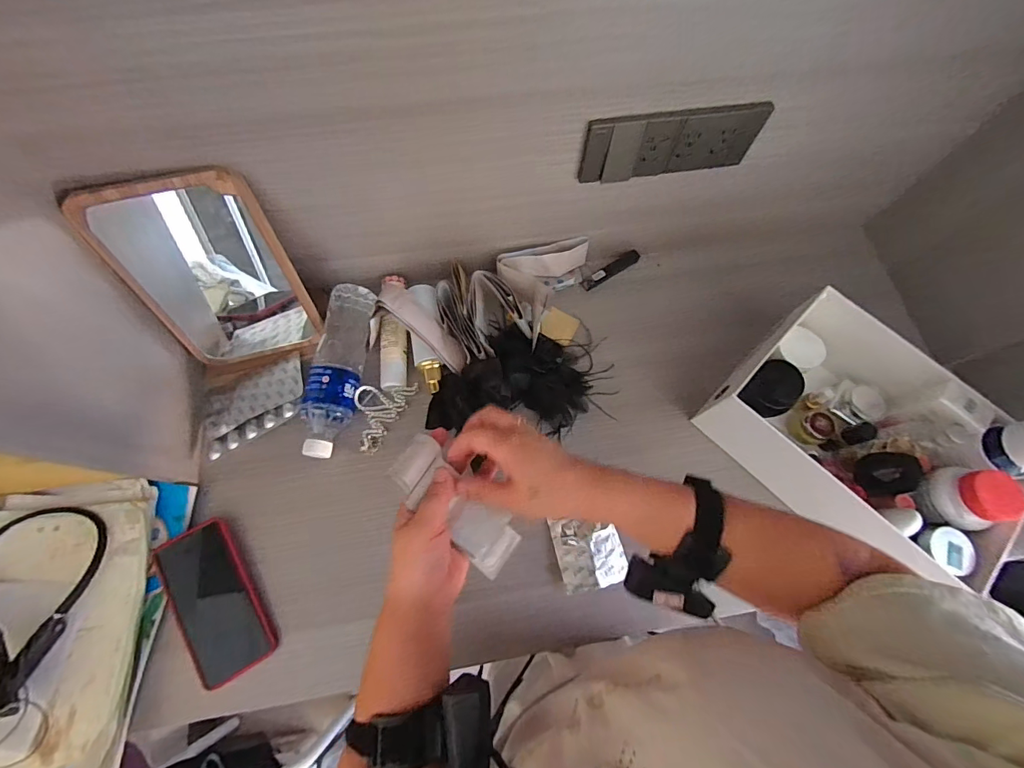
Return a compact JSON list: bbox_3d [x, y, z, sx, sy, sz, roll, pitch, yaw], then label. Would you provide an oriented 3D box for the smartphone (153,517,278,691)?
[{"bbox_3d":[-0.330,0.237,0.482,0.083,0.017,0.167,-30,74,-12],"label":"smartphone"}]

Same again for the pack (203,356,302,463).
[{"bbox_3d":[-0.327,0.024,0.550,0.132,0.011,0.100,-24,61,3],"label":"pack"}]

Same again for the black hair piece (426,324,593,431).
[{"bbox_3d":[0.005,-0.003,0.570,0.197,0.057,0.165,14,70,3],"label":"black hair piece"}]

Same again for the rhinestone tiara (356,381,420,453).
[{"bbox_3d":[-0.170,0.033,0.557,0.057,0.038,0.107,30,72,9],"label":"rhinestone tiara"}]

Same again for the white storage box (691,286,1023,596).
[{"bbox_3d":[0.418,0.066,0.527,0.207,0.125,0.294,-40,76,-14],"label":"white storage box"}]

